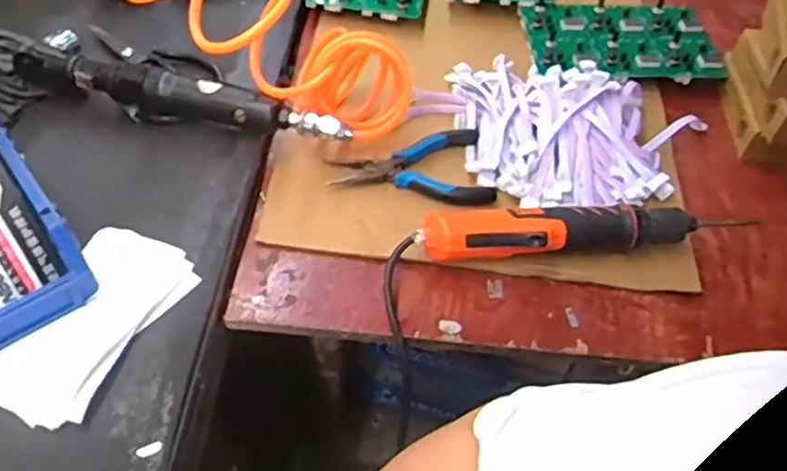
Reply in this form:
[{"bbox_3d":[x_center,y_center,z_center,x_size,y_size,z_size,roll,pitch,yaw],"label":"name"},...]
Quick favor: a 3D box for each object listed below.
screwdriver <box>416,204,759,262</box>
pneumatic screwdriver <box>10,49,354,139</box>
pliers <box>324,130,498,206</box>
[{"bbox_3d":[0.171,0.001,0.593,0.302,0.051,0.044,-3,52,-7],"label":"screwdriver"},{"bbox_3d":[-0.192,-0.126,0.627,0.311,0.044,0.045,15,52,7],"label":"pneumatic screwdriver"},{"bbox_3d":[0.016,-0.062,0.645,0.148,0.015,0.087,-6,53,-9],"label":"pliers"}]

